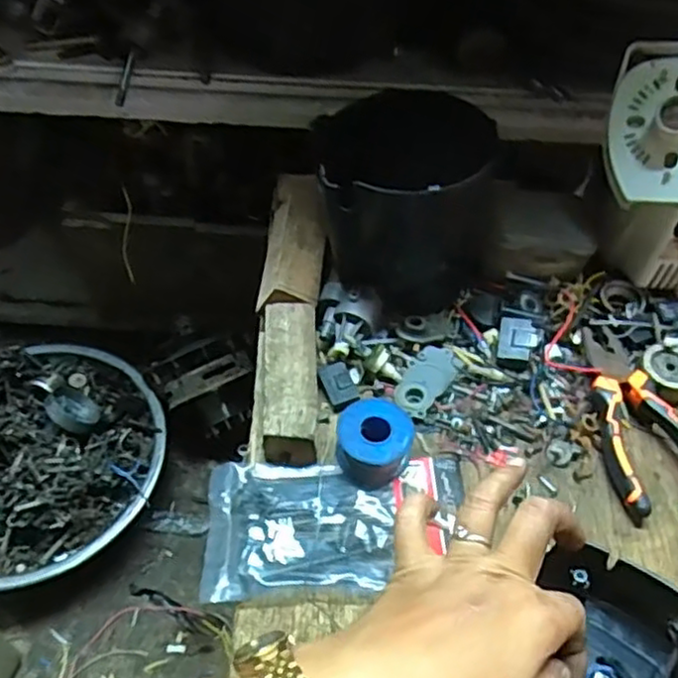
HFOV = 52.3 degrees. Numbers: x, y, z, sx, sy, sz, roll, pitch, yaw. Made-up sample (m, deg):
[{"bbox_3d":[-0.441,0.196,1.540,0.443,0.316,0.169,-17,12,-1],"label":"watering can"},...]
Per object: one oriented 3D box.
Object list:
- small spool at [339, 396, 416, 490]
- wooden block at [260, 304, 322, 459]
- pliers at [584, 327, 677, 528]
[{"bbox_3d":[0.025,0.074,0.495,0.053,0.028,0.063,11,52,7],"label":"small spool"},{"bbox_3d":[-0.036,0.030,0.522,0.040,0.029,0.124,0,52,-2],"label":"wooden block"},{"bbox_3d":[0.216,0.058,0.513,0.063,0.028,0.148,-9,53,-9],"label":"pliers"}]

